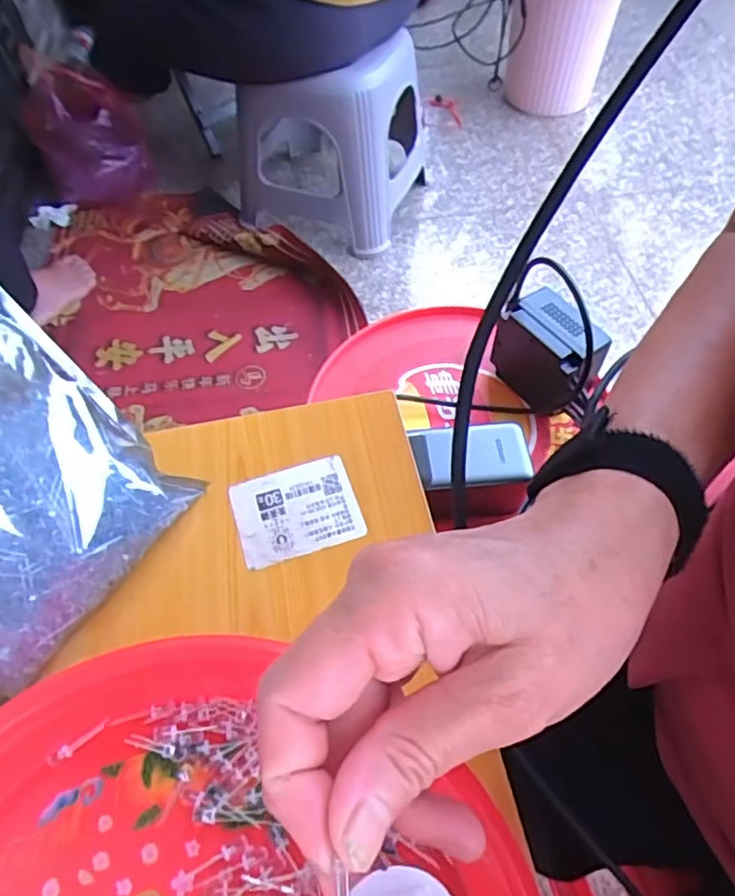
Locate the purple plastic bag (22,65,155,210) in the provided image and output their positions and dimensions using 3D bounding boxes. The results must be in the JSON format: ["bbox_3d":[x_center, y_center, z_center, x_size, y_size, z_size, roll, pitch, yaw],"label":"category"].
[{"bbox_3d":[-0.534,-0.586,1.210,0.207,0.240,0.110,-11,57,-8],"label":"purple plastic bag"}]

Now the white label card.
[{"bbox_3d":[-0.035,0.030,0.308,0.059,0.004,0.048,-17,57,-9],"label":"white label card"}]

